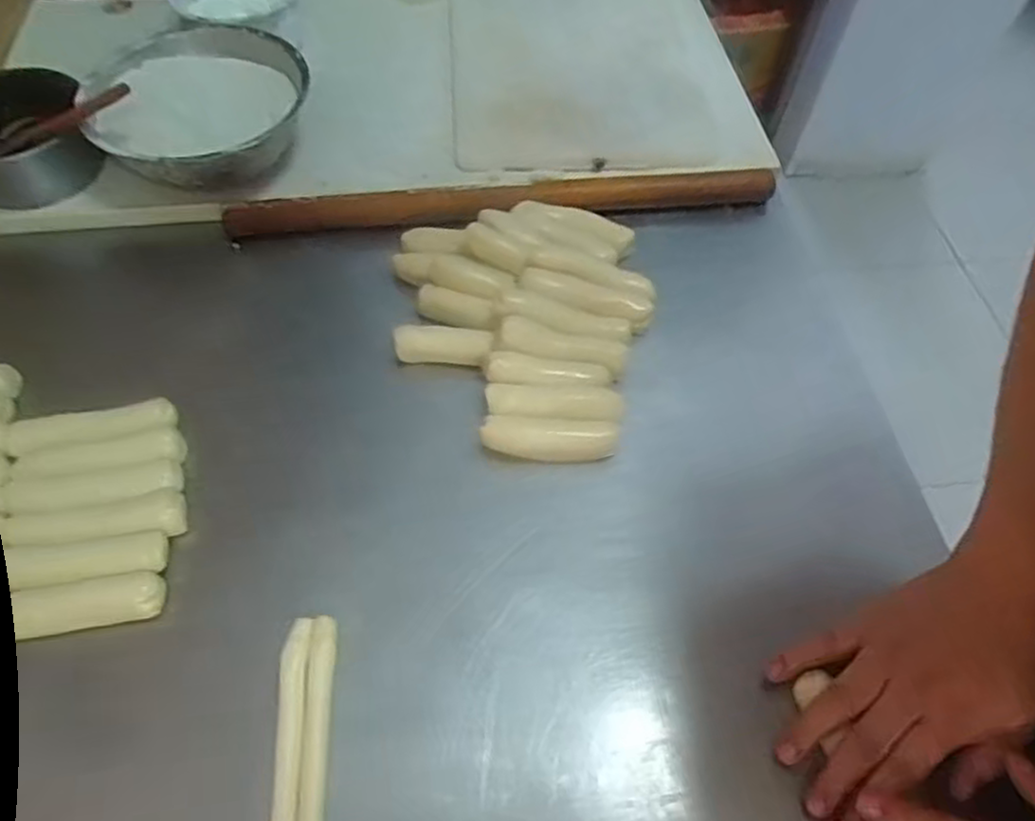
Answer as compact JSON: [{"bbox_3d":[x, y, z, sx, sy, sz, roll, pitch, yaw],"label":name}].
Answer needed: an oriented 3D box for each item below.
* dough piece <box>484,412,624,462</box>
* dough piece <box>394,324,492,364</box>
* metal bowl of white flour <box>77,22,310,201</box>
[{"bbox_3d":[0.025,0.021,0.574,0.103,0.018,0.030,2,56,-3],"label":"dough piece"},{"bbox_3d":[-0.061,-0.055,0.622,0.078,0.022,0.024,4,55,-1],"label":"dough piece"},{"bbox_3d":[-0.294,-0.276,0.710,0.188,0.073,0.178,2,56,-3],"label":"metal bowl of white flour"}]

